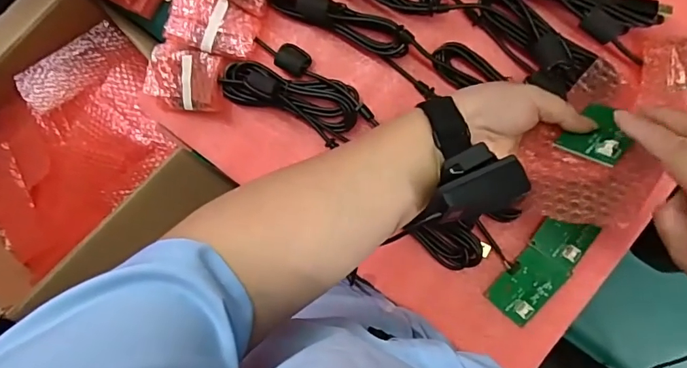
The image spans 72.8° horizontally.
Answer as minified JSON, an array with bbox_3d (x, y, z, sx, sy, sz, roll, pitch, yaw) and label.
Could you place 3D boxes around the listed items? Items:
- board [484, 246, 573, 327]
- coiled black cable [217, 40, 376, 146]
[{"bbox_3d":[0.172,0.094,0.434,0.044,0.006,0.068,42,94,8],"label":"board"},{"bbox_3d":[-0.045,-0.092,0.461,0.153,0.031,0.073,30,92,9],"label":"coiled black cable"}]

